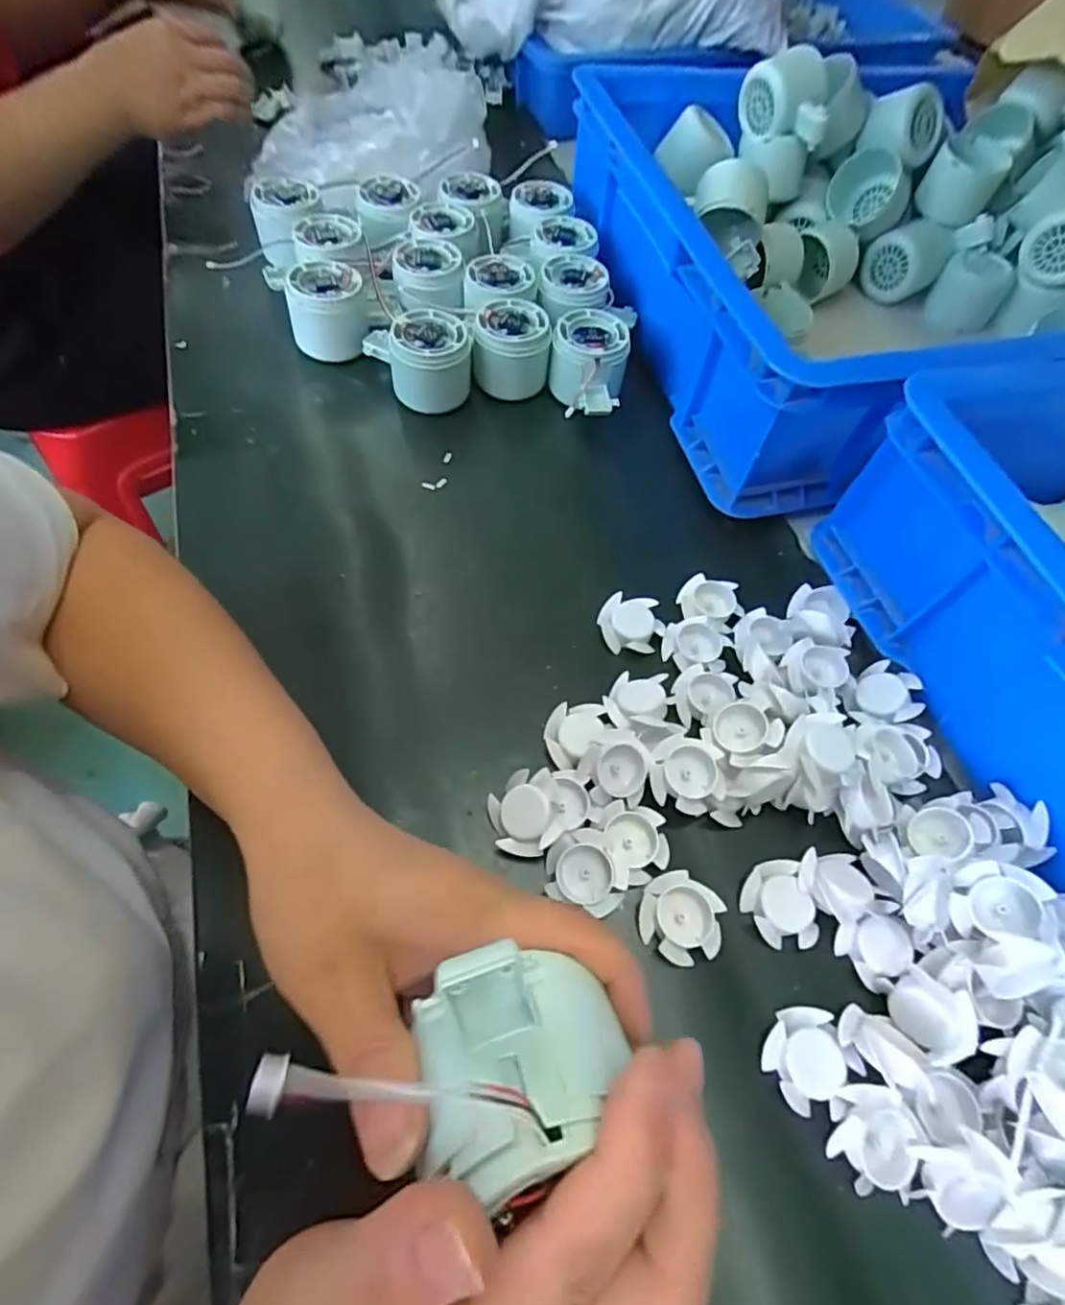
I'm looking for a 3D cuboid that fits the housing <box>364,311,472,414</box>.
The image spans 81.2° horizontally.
[{"bbox_3d":[-0.088,-0.221,0.475,0.081,0.053,0.063,-1,61,-5],"label":"housing"}]

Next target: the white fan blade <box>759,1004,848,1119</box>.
[{"bbox_3d":[0.123,0.182,0.282,0.037,0.015,0.033,-33,68,-20],"label":"white fan blade"}]

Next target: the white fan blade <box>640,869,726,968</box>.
[{"bbox_3d":[0.072,0.131,0.305,0.040,0.014,0.037,2,61,-3],"label":"white fan blade"}]

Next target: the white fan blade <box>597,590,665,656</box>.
[{"bbox_3d":[0.062,-0.019,0.389,0.038,0.011,0.035,2,61,-4],"label":"white fan blade"}]

